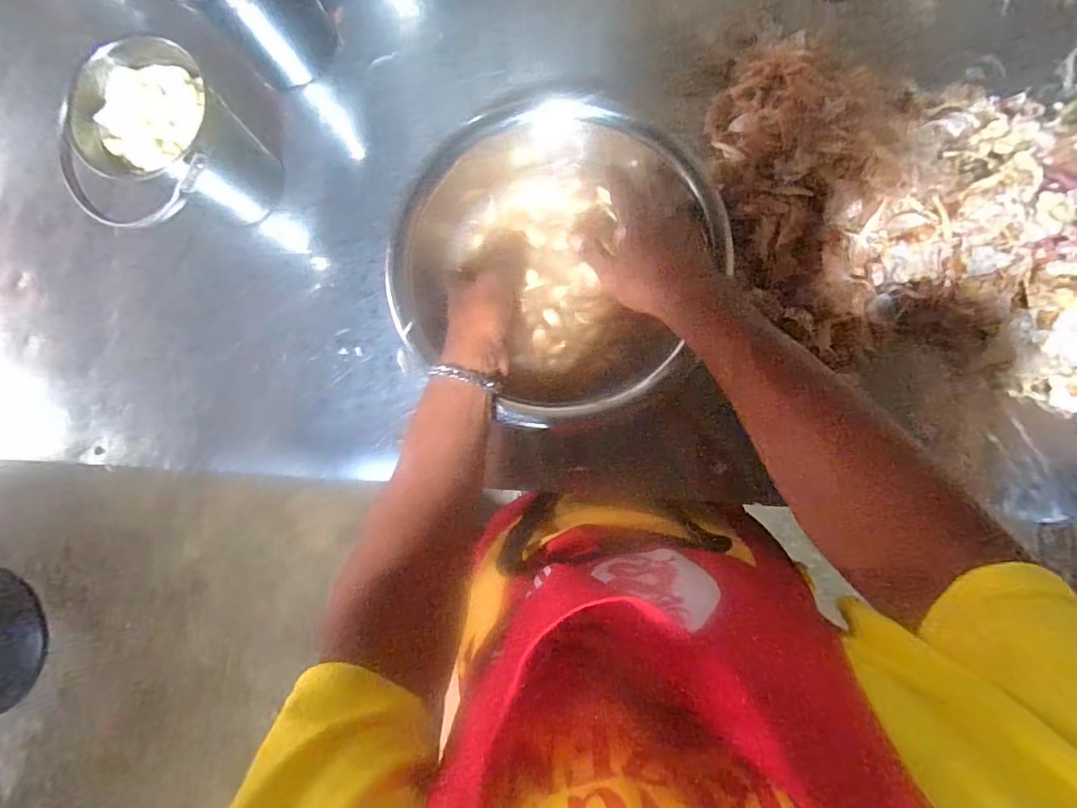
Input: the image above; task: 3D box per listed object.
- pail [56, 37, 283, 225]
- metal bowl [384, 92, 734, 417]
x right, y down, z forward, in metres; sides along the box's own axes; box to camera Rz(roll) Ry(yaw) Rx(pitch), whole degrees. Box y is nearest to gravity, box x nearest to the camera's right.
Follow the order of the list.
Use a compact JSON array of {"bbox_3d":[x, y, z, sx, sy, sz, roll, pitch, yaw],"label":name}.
[{"bbox_3d":[-0.373,-0.244,0.502,0.149,0.143,0.146,0,85,5],"label":"pail"},{"bbox_3d":[0.025,-0.159,0.468,0.263,0.096,0.323,28,91,6],"label":"metal bowl"}]

